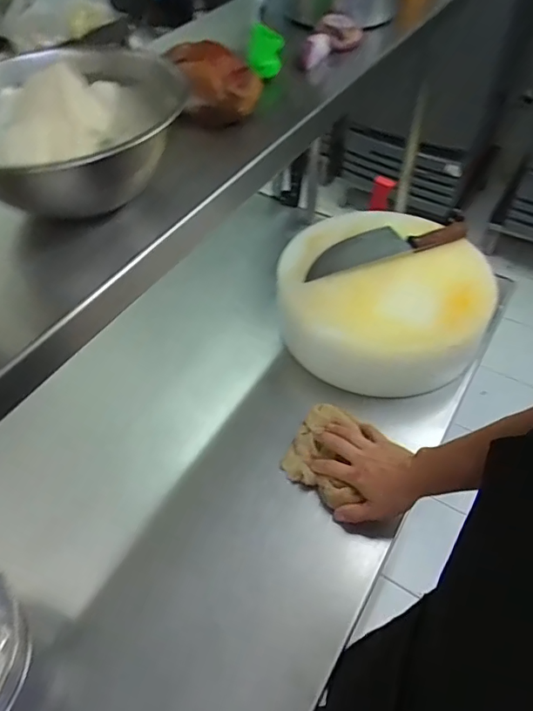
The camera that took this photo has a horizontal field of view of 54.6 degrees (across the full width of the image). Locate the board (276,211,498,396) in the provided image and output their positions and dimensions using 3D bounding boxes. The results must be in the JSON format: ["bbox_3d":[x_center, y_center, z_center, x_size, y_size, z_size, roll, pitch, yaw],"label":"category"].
[{"bbox_3d":[0.198,-0.101,0.891,0.334,0.113,0.319,0,49,0],"label":"board"}]

